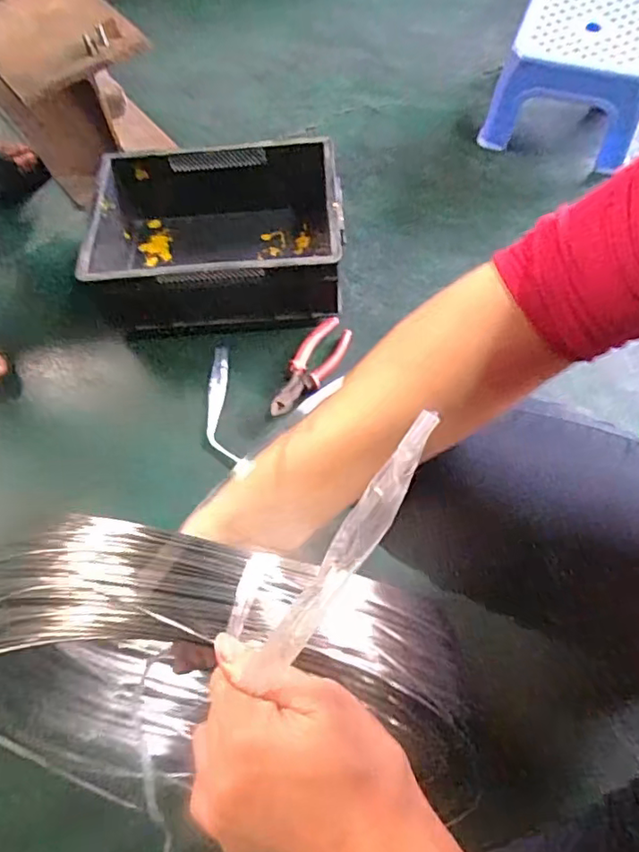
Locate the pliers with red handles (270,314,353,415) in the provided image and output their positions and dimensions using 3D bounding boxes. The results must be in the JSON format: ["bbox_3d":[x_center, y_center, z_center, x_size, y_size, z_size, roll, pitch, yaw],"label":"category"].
[{"bbox_3d":[-0.011,-0.079,0.797,0.055,0.028,0.169,26,68,15],"label":"pliers with red handles"}]

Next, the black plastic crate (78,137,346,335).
[{"bbox_3d":[-0.152,-0.278,0.852,0.361,0.126,0.267,-3,64,2],"label":"black plastic crate"}]

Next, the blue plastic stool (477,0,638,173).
[{"bbox_3d":[0.413,-0.570,0.949,0.226,0.170,0.240,16,66,11],"label":"blue plastic stool"}]

